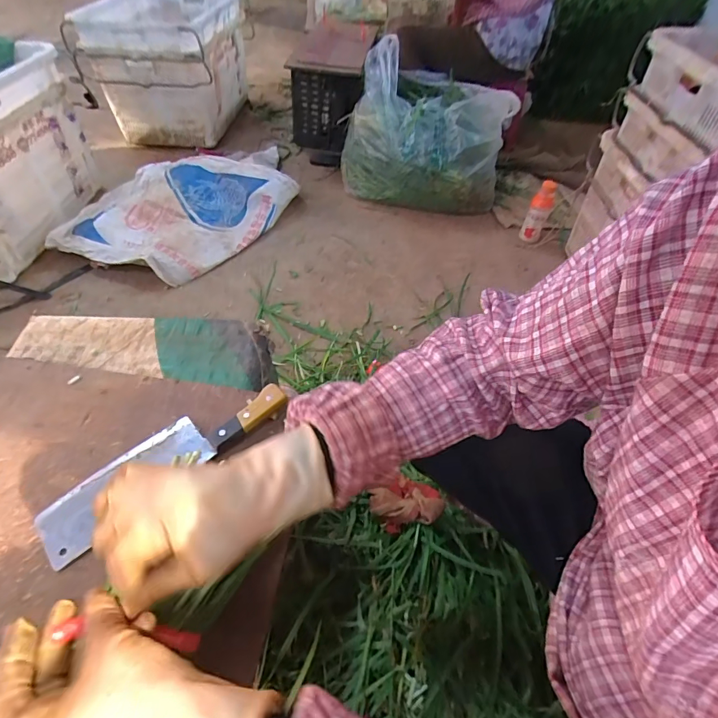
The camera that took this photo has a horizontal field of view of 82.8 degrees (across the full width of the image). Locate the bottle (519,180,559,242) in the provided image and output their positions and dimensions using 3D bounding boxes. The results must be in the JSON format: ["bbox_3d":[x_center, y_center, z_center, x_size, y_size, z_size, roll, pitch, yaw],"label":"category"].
[{"bbox_3d":[0.574,-0.465,1.307,0.065,0.204,0.065,27,55,18],"label":"bottle"}]

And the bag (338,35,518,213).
[{"bbox_3d":[0.227,-0.795,1.443,0.565,0.397,0.427,9,51,4],"label":"bag"}]

